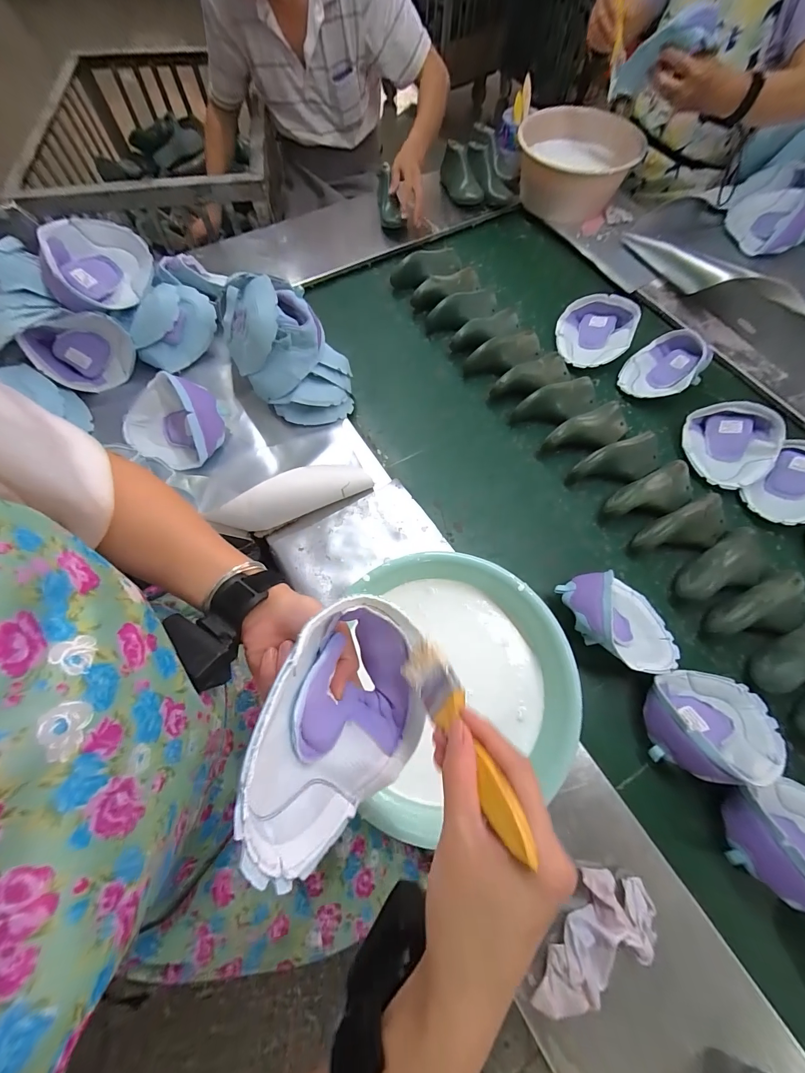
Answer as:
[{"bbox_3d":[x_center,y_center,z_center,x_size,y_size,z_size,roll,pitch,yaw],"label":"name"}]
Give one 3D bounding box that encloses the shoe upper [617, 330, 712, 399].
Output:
[{"bbox_3d":[0.556,-0.365,0.769,0.131,0.074,0.163,37,72,12],"label":"shoe upper"}]

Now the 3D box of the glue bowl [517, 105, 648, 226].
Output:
[{"bbox_3d":[0.483,-1.036,1.014,0.320,0.126,0.320,1,69,-2],"label":"glue bowl"}]

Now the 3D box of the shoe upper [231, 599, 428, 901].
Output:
[{"bbox_3d":[-0.035,0.125,0.249,0.078,0.146,0.156,17,71,9],"label":"shoe upper"}]

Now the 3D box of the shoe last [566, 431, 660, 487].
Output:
[{"bbox_3d":[0.403,-0.138,0.677,0.185,0.055,0.074,-22,70,-11],"label":"shoe last"}]

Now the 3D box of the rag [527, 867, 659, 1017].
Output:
[{"bbox_3d":[0.225,0.470,0.416,0.083,0.022,0.158,35,72,11],"label":"rag"}]

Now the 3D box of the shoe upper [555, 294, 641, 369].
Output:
[{"bbox_3d":[0.425,-0.452,0.815,0.154,0.069,0.161,23,70,7],"label":"shoe upper"}]

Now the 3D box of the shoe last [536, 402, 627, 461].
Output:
[{"bbox_3d":[0.358,-0.205,0.704,0.186,0.050,0.075,-26,72,-11],"label":"shoe last"}]

